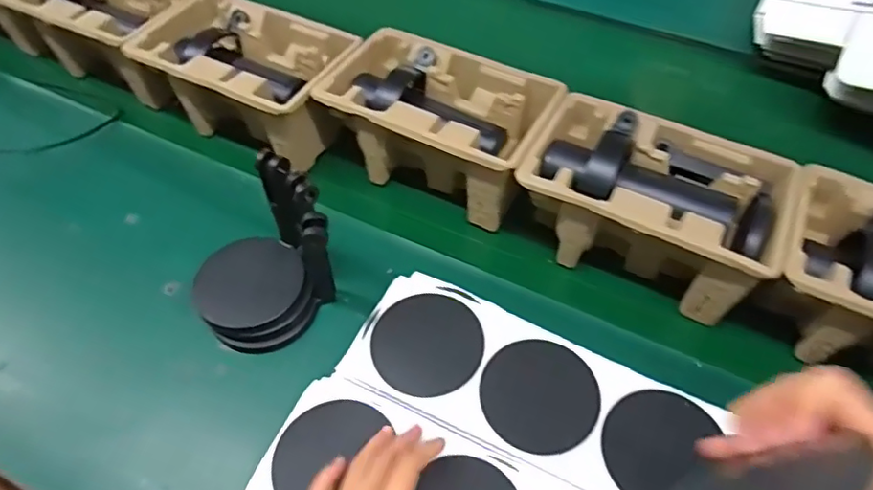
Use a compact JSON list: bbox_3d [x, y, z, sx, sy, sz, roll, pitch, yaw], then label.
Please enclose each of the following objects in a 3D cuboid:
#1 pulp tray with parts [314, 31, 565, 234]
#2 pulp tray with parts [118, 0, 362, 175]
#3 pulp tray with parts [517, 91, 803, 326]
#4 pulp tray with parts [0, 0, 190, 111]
[{"bbox_3d":[-0.001,-0.131,0.624,0.232,0.108,0.142,26,56,14],"label":"pulp tray with parts"},{"bbox_3d":[-0.226,-0.200,0.667,0.254,0.106,0.151,25,56,14],"label":"pulp tray with parts"},{"bbox_3d":[0.199,-0.041,0.550,0.225,0.103,0.145,25,56,13],"label":"pulp tray with parts"},{"bbox_3d":[-0.424,-0.290,0.736,0.252,0.102,0.152,24,55,13],"label":"pulp tray with parts"}]

